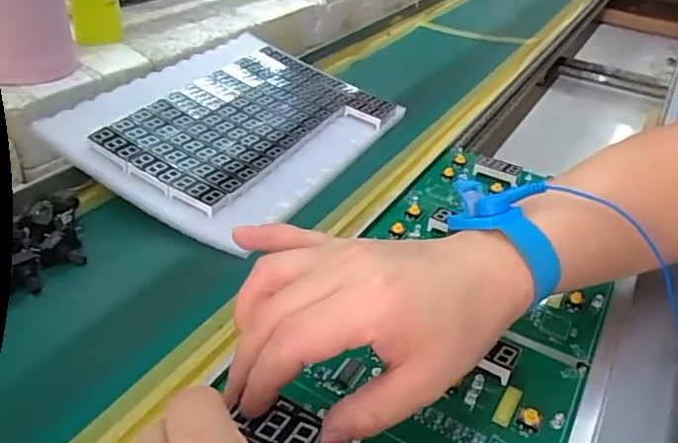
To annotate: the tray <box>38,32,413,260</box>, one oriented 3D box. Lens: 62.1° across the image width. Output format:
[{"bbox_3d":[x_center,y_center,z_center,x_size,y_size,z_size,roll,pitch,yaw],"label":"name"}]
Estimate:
[{"bbox_3d":[-0.085,-0.089,0.491,0.205,0.016,0.258,31,44,14],"label":"tray"}]

